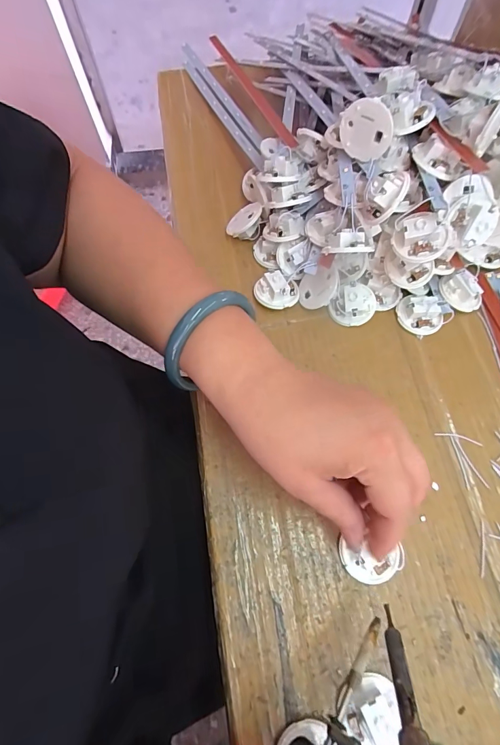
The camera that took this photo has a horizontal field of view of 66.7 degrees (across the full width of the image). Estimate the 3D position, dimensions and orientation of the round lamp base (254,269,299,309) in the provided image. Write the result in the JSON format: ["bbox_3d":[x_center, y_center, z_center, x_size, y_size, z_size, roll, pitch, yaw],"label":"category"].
[{"bbox_3d":[0.022,-0.069,0.321,0.037,0.018,0.031,9,68,5],"label":"round lamp base"}]

